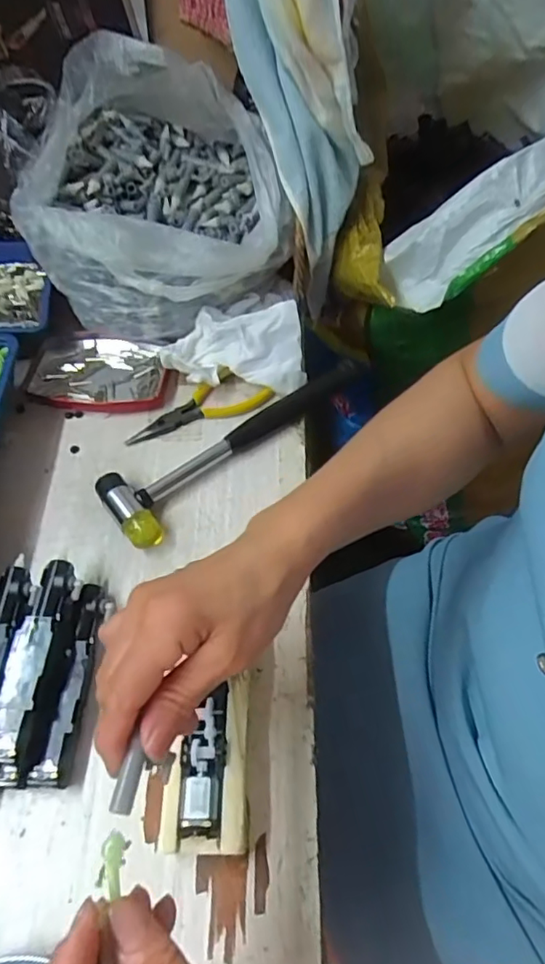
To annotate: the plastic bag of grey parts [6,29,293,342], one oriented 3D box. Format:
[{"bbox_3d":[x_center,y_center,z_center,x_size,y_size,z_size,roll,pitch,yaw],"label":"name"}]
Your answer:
[{"bbox_3d":[-0.110,-0.249,0.486,0.210,0.146,0.222,-21,58,-10],"label":"plastic bag of grey parts"}]

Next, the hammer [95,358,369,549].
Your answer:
[{"bbox_3d":[-0.026,-0.043,0.452,0.240,0.021,0.058,-39,63,-20],"label":"hammer"}]

